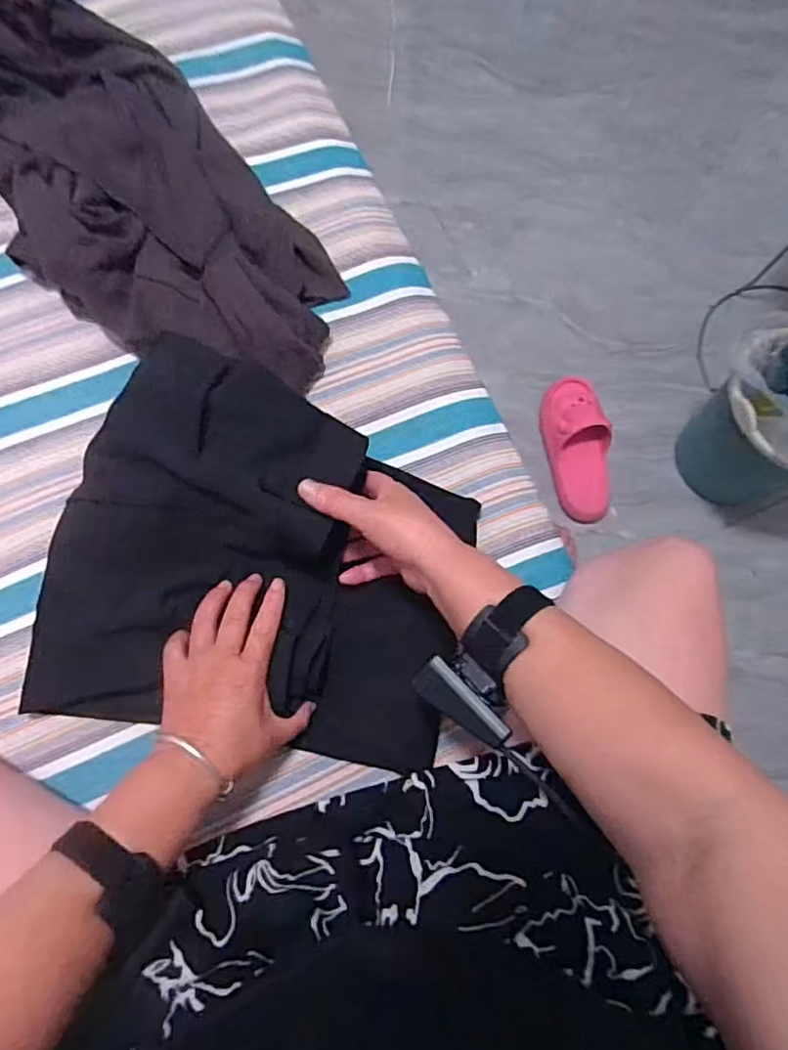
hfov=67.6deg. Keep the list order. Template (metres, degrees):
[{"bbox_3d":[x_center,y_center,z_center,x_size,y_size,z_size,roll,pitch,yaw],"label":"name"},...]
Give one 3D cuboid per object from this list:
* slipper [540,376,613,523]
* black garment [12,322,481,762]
[{"bbox_3d":[0.338,-0.150,1.099,0.106,0.093,0.301,0,75,-2],"label":"slipper"},{"bbox_3d":[-0.104,0.029,0.466,0.321,0.110,0.280,12,75,2],"label":"black garment"}]

